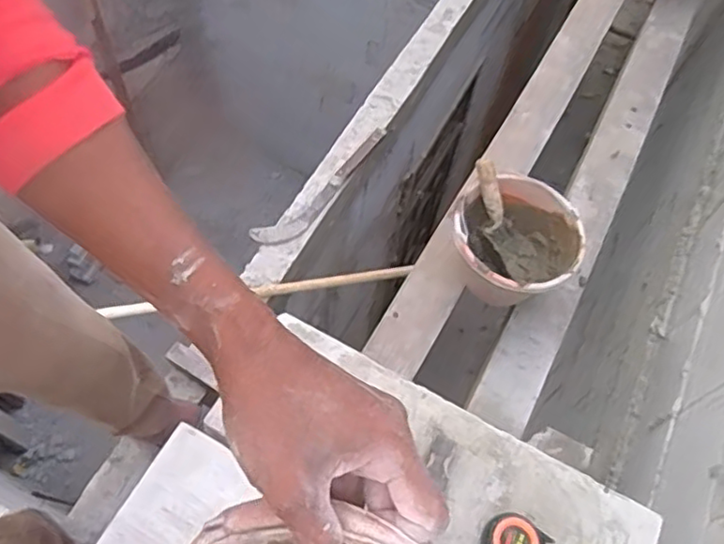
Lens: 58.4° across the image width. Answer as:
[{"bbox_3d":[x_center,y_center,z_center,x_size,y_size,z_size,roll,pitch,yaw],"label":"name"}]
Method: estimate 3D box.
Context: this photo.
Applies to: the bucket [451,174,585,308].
[{"bbox_3d":[0.293,-0.039,1.306,0.241,0.201,0.247,2,60,-3],"label":"bucket"}]

